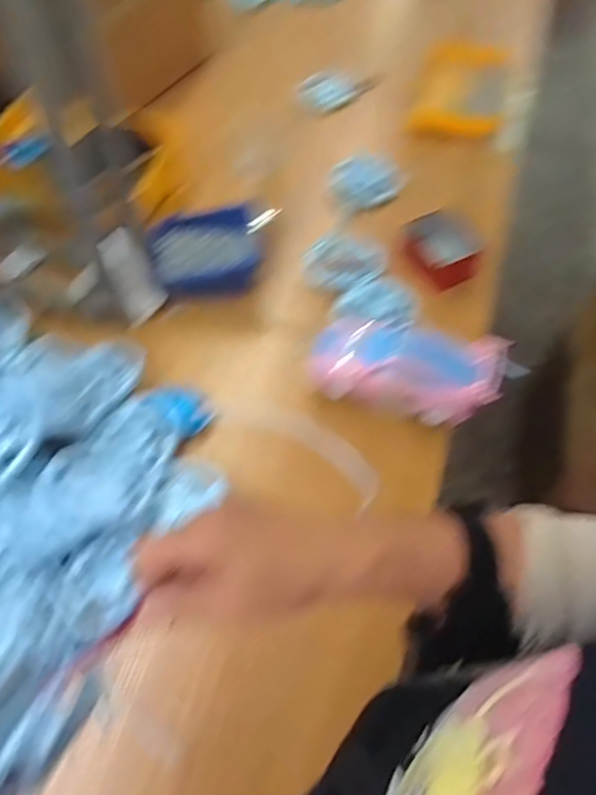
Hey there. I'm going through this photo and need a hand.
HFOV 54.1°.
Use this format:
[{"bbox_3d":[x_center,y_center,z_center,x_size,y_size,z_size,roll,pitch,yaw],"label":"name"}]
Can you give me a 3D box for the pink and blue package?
[{"bbox_3d":[0.121,-0.038,0.652,0.212,0.063,0.093,10,55,20],"label":"pink and blue package"}]

